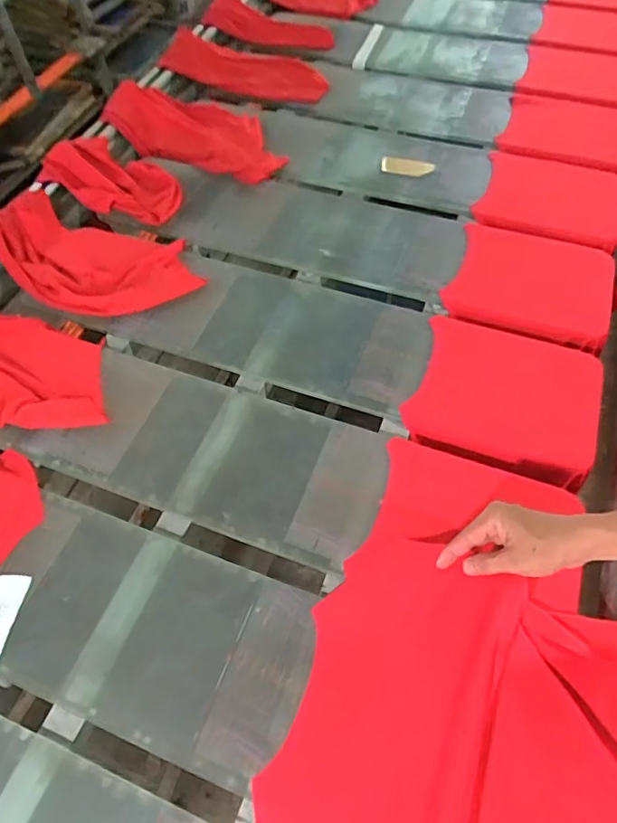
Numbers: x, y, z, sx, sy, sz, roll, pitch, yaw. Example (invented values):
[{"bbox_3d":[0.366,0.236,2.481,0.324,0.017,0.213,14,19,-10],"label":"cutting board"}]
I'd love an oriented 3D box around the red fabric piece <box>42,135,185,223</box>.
[{"bbox_3d":[-0.364,-0.441,0.997,0.277,0.042,0.147,27,63,17],"label":"red fabric piece"}]

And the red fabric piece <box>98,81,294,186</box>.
[{"bbox_3d":[-0.207,-0.566,1.064,0.386,0.072,0.190,25,63,16],"label":"red fabric piece"}]

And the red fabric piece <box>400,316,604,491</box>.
[{"bbox_3d":[0.276,-0.029,0.747,0.239,0.029,0.223,18,61,13],"label":"red fabric piece"}]

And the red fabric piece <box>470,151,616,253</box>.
[{"bbox_3d":[0.440,-0.392,0.960,0.240,0.017,0.202,17,61,12],"label":"red fabric piece"}]

